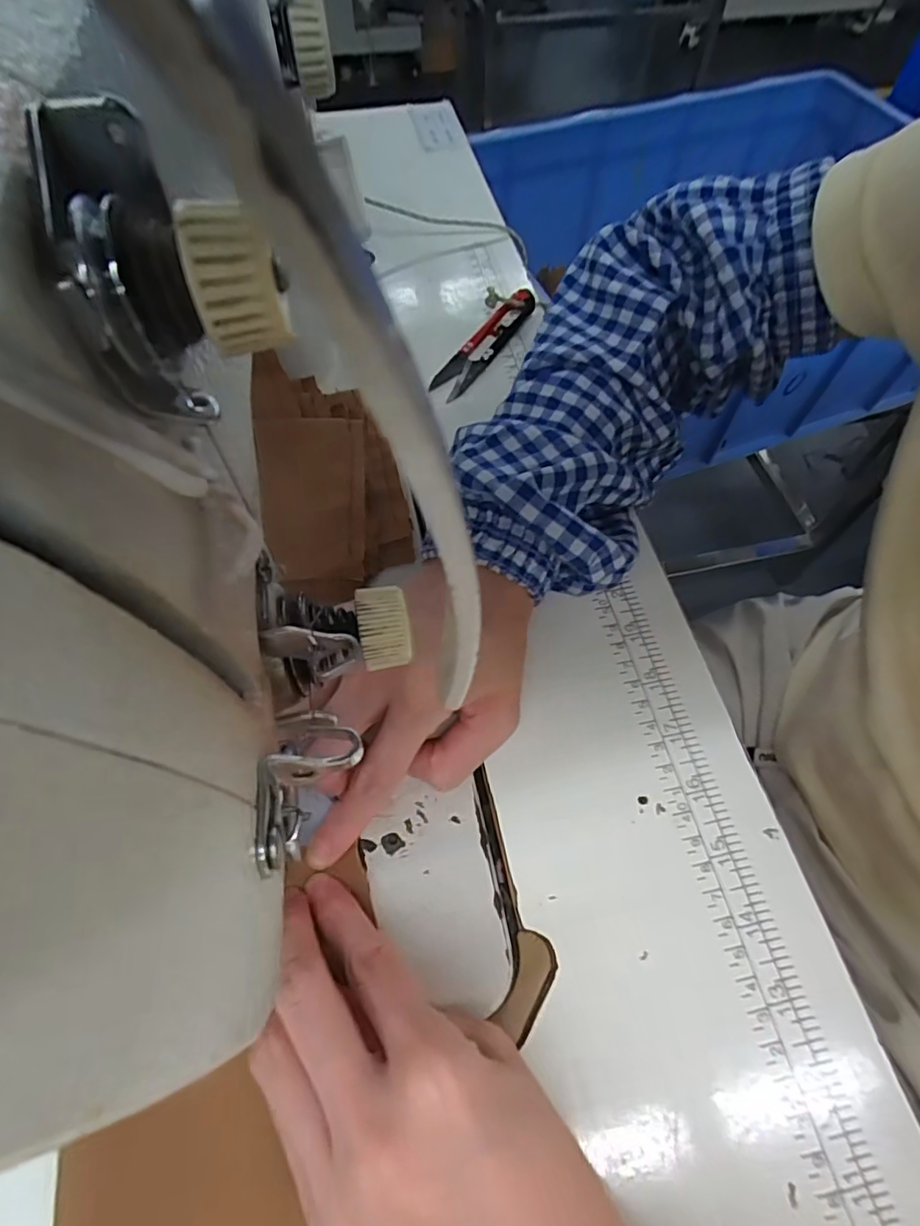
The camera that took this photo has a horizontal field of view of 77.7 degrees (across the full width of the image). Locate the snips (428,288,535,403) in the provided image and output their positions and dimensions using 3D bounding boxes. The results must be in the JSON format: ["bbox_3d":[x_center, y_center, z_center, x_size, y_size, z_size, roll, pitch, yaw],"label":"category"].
[{"bbox_3d":[0.016,-0.170,0.361,0.022,0.014,0.099,29,65,13],"label":"snips"}]

